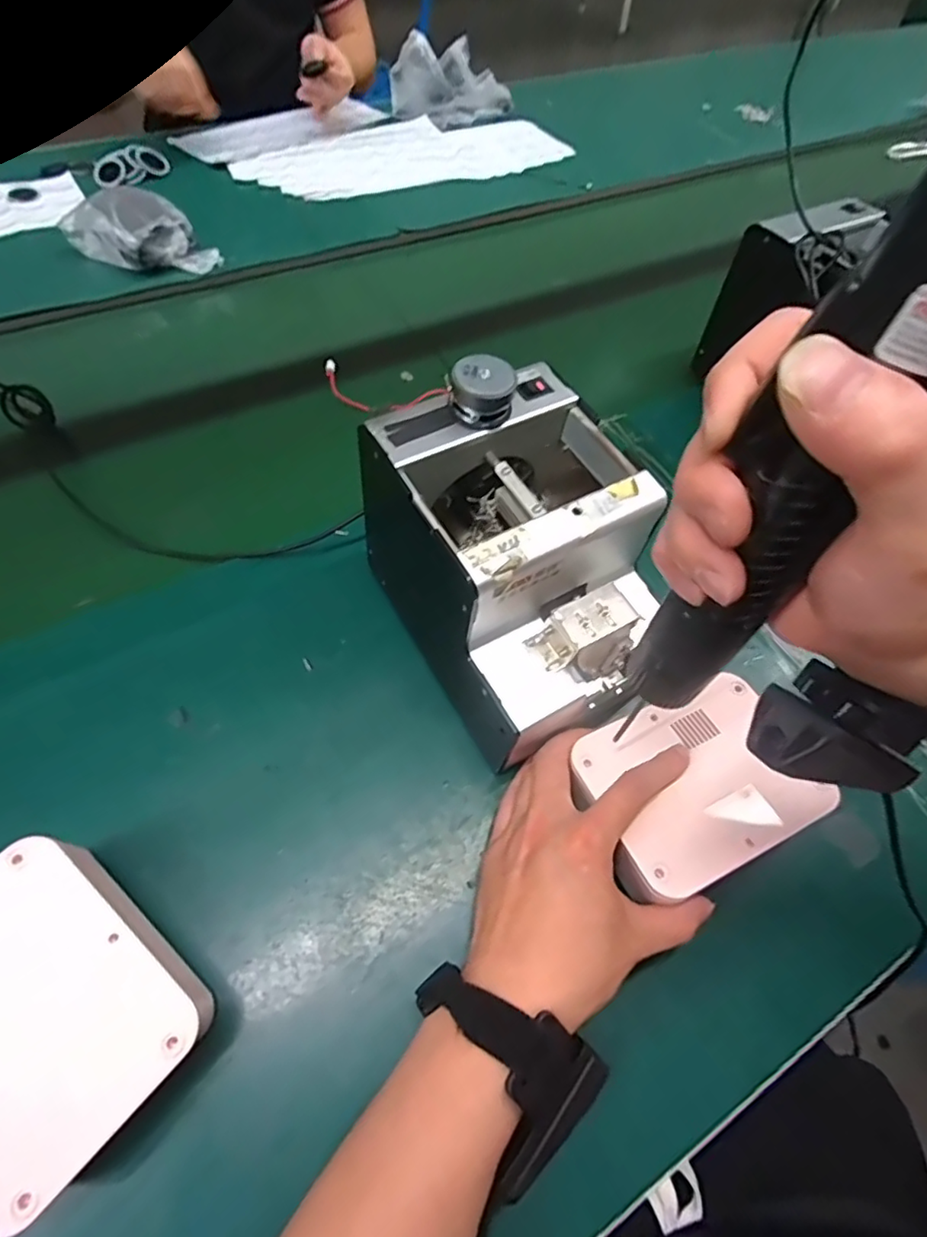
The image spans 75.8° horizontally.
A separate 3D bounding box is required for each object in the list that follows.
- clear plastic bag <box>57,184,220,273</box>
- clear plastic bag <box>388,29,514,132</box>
[{"bbox_3d":[-0.354,-0.430,0.666,0.157,0.051,0.084,23,59,11],"label":"clear plastic bag"},{"bbox_3d":[-0.021,-0.850,0.943,0.164,0.095,0.107,-37,67,-24],"label":"clear plastic bag"}]

